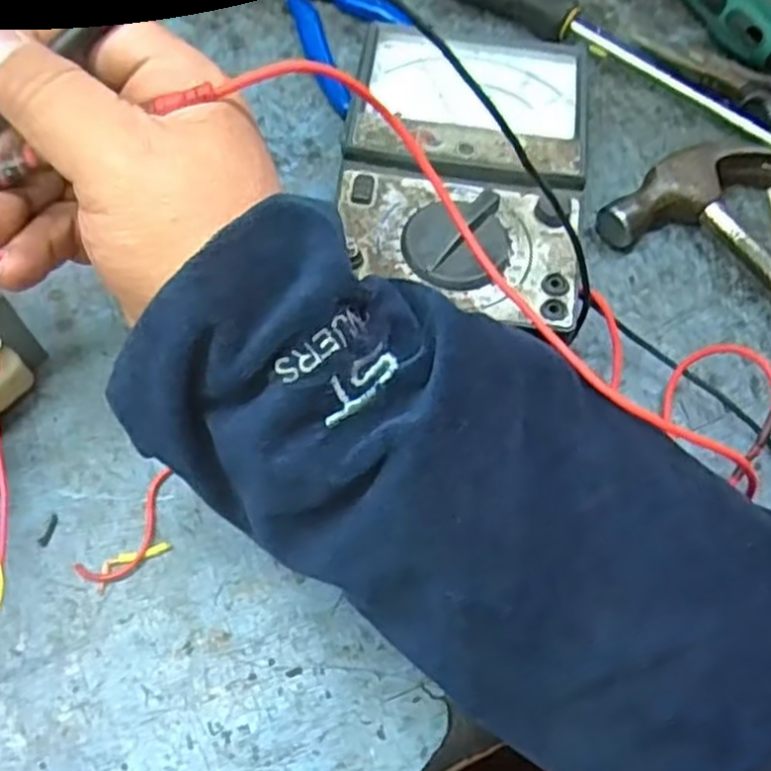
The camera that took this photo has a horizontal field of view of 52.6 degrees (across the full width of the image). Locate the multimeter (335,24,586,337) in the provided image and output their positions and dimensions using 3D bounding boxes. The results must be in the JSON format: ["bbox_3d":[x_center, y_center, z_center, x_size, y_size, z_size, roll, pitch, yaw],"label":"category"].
[{"bbox_3d":[0.035,-0.095,0.375,0.110,0.050,0.173,6,65,0],"label":"multimeter"}]

